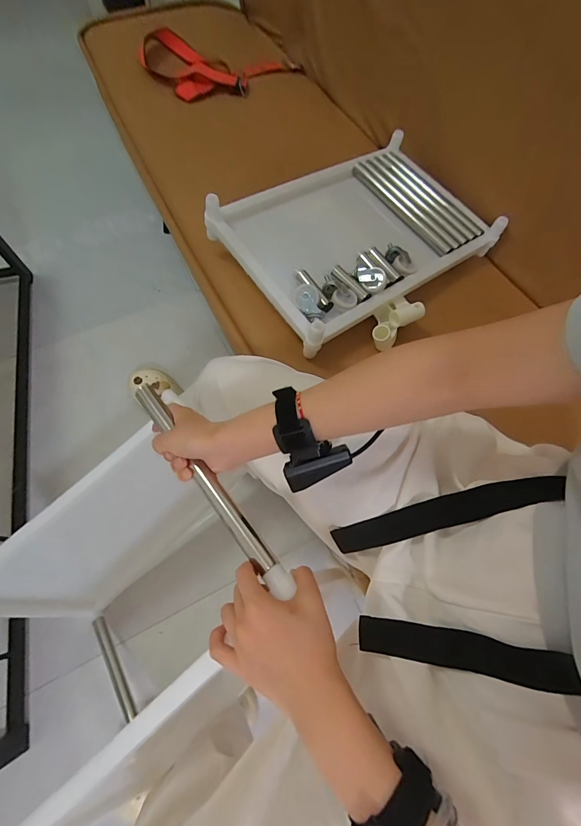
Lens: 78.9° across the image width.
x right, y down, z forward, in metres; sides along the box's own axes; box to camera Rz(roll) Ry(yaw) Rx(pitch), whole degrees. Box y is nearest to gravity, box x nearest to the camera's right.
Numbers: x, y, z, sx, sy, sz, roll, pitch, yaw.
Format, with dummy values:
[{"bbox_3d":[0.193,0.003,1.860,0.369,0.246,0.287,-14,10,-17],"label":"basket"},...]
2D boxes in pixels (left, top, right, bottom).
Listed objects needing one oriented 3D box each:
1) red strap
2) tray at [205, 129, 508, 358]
[{"bbox_3d":[-0.167,-0.861,0.889,0.400,0.080,0.186,-3,66,-3],"label":"red strap"},{"bbox_3d":[0.118,-0.323,0.626,0.448,0.064,0.295,-35,71,-16],"label":"tray"}]

